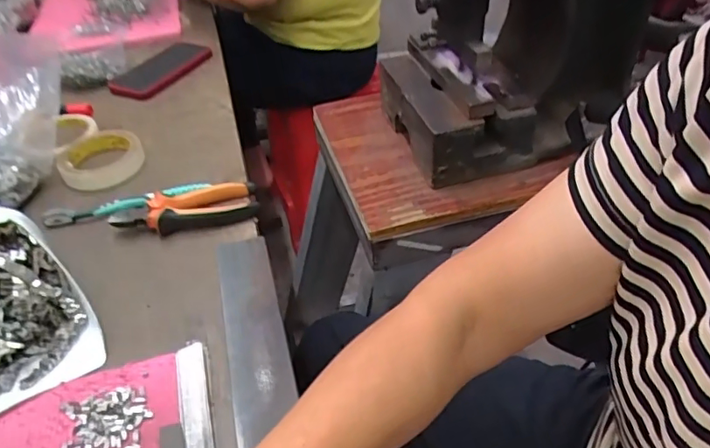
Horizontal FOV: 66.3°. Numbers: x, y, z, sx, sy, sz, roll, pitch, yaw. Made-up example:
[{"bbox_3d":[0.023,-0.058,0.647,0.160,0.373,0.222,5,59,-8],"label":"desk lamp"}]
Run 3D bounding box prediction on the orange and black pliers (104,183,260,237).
[{"bbox_3d":[-0.182,-0.016,0.587,0.150,0.026,0.056,-11,42,-6],"label":"orange and black pliers"}]

